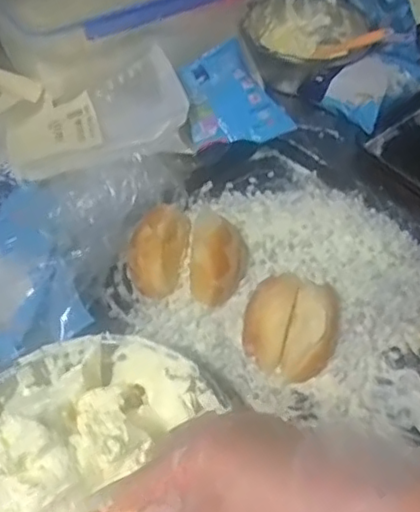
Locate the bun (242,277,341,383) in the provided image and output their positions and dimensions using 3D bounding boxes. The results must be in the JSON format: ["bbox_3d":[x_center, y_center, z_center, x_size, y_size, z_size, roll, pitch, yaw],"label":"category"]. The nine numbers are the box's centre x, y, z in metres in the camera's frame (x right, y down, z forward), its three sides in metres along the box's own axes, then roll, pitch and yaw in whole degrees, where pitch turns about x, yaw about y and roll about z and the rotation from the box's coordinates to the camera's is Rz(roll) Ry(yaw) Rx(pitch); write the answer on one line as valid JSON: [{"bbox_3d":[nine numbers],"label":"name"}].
[{"bbox_3d":[0.090,0.078,0.715,0.105,0.055,0.105,0,51,-1],"label":"bun"}]

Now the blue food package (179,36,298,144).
[{"bbox_3d":[0.023,-0.255,0.960,0.138,0.061,0.239,-13,52,-11],"label":"blue food package"}]

